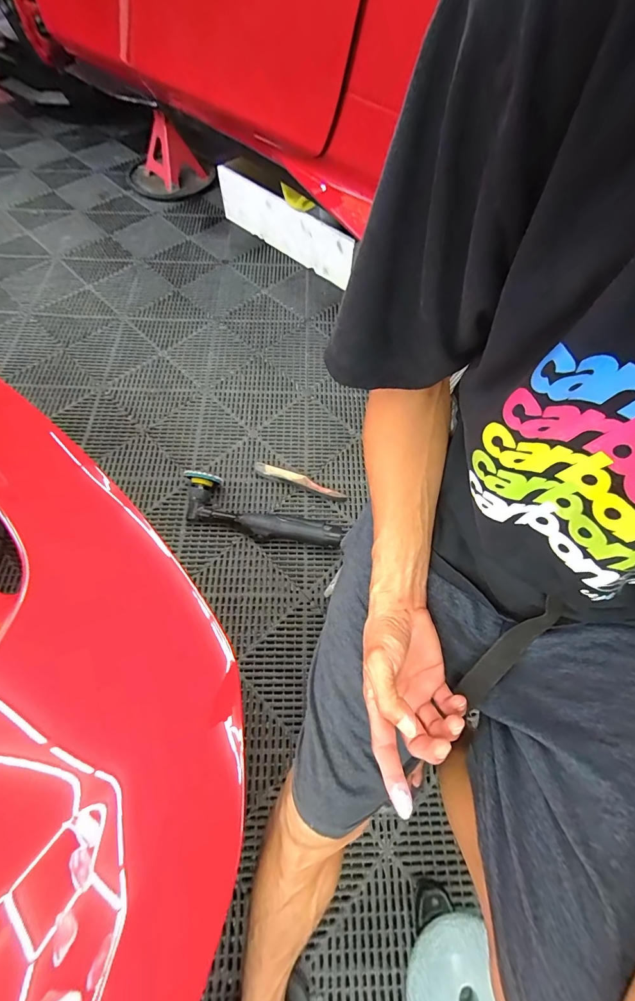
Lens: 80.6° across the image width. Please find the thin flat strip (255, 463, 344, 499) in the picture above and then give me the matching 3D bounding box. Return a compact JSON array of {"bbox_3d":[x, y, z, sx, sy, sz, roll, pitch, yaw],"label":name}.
[{"bbox_3d":[-0.044,-0.048,0.912,0.230,0.029,0.029,18,65,6],"label":"thin flat strip"}]

